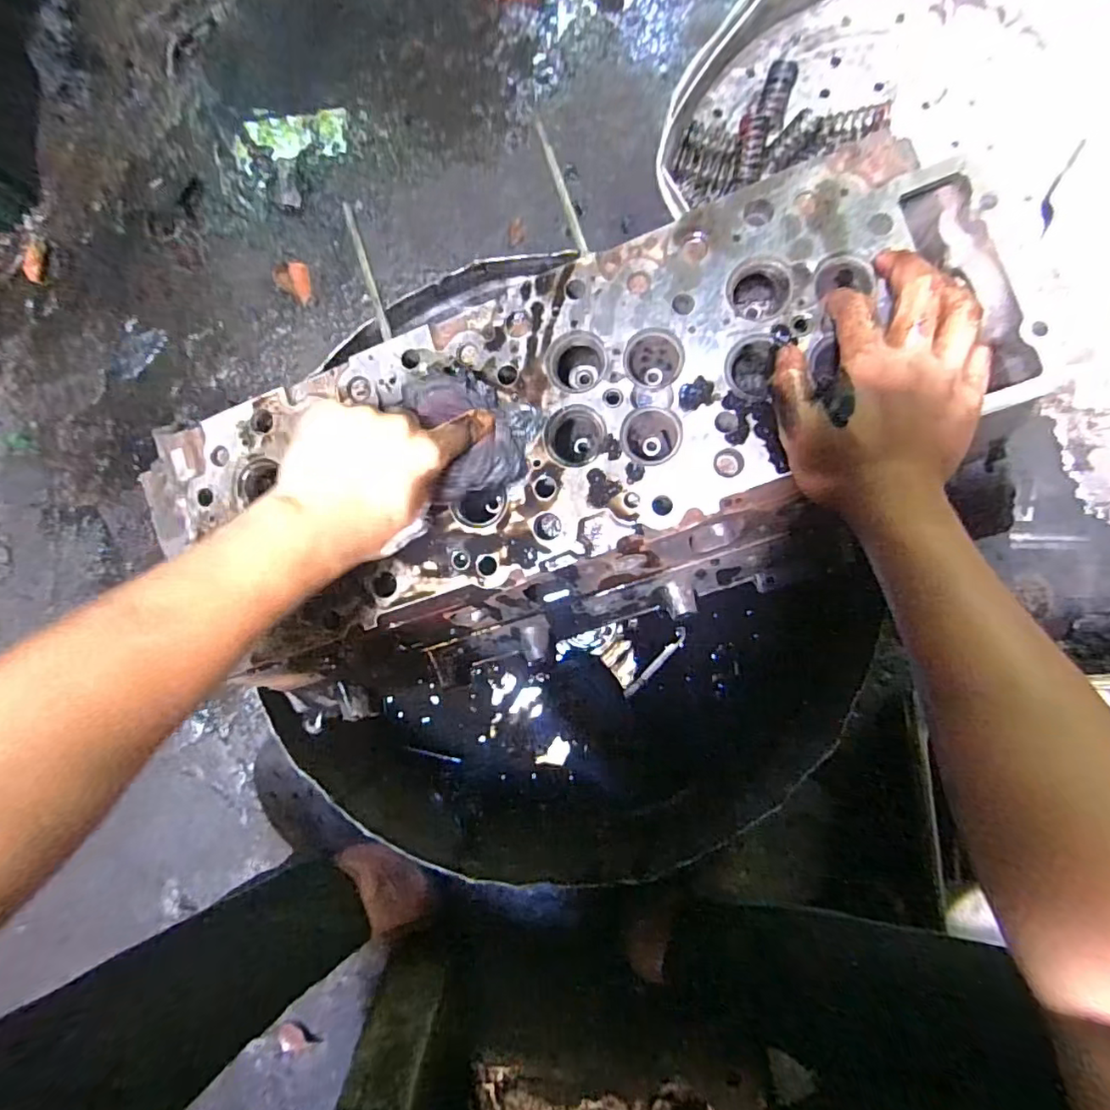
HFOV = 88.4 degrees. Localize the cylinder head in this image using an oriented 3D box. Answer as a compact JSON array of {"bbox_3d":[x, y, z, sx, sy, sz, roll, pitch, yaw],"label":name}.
[{"bbox_3d":[0.012,-0.067,0.433,0.575,0.120,0.246,-18,86,6],"label":"cylinder head"}]

